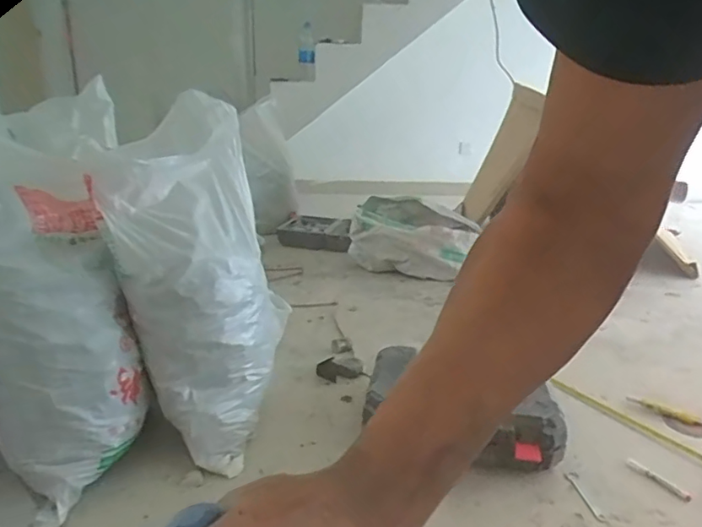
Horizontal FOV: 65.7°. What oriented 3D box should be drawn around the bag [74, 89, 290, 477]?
[{"bbox_3d":[-0.322,0.026,1.131,0.185,0.775,0.368,-13,-2,43],"label":"bag"}]

